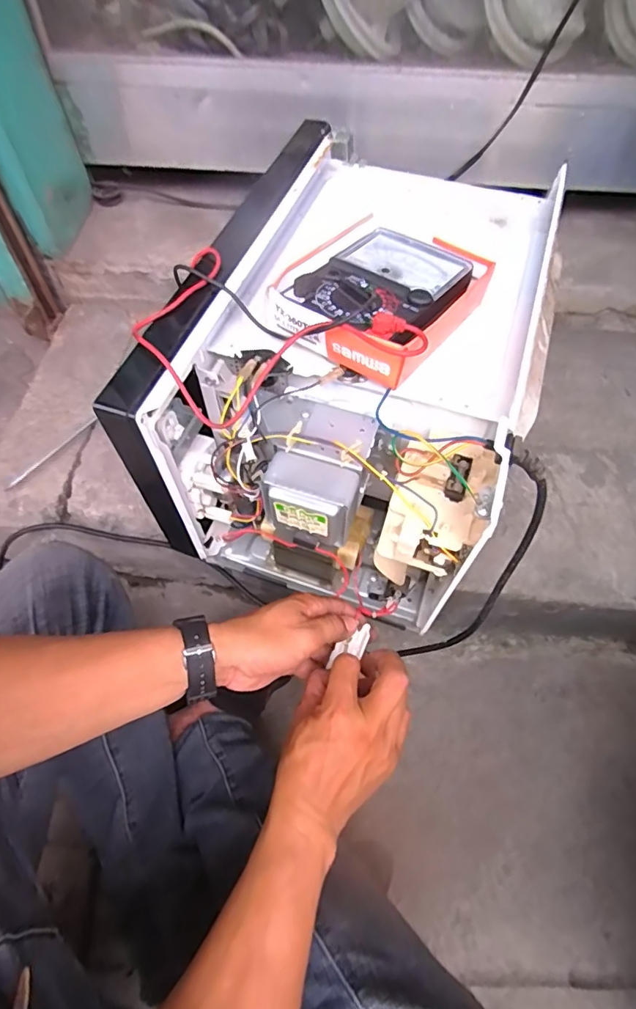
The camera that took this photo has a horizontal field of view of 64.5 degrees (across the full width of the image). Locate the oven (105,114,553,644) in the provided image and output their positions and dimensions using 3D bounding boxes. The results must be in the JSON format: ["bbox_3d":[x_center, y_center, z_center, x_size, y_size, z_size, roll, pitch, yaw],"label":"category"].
[{"bbox_3d":[0.055,-0.130,0.523,0.291,0.272,0.419,22,60,13],"label":"oven"}]

